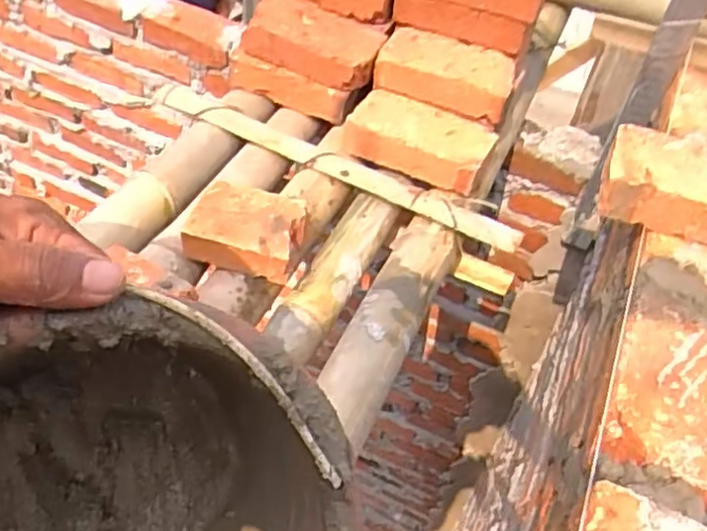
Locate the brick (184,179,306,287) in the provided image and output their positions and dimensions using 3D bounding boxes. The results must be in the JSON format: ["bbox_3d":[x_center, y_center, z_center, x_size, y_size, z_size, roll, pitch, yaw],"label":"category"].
[{"bbox_3d":[-0.102,-0.035,0.630,0.101,0.036,0.082,13,48,5],"label":"brick"}]

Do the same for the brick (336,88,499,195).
[{"bbox_3d":[0.073,-0.145,0.754,0.167,0.040,0.088,21,49,12],"label":"brick"}]

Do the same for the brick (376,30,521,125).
[{"bbox_3d":[0.110,-0.229,0.774,0.155,0.047,0.082,19,48,11],"label":"brick"}]

